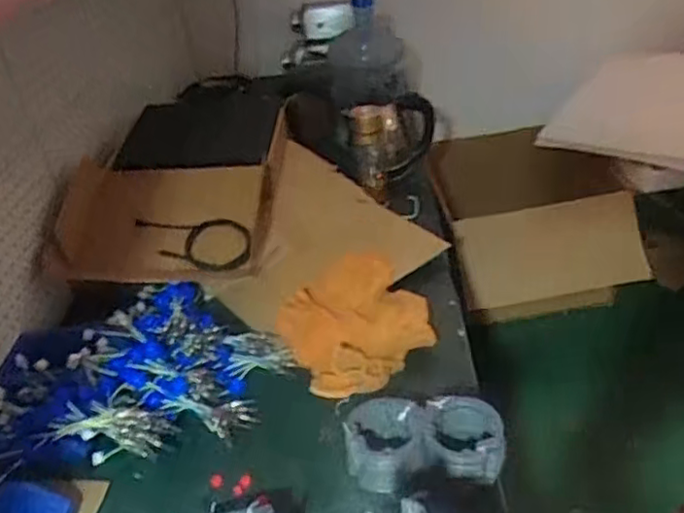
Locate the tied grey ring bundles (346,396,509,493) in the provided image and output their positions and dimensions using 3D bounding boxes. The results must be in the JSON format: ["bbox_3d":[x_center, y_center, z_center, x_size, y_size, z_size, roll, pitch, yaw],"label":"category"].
[{"bbox_3d":[0.110,0.252,0.844,0.207,0.080,0.103,-3,35,6],"label":"tied grey ring bundles"}]

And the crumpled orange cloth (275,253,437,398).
[{"bbox_3d":[0.023,0.108,1.087,0.256,0.077,0.271,-24,38,-22],"label":"crumpled orange cloth"}]

